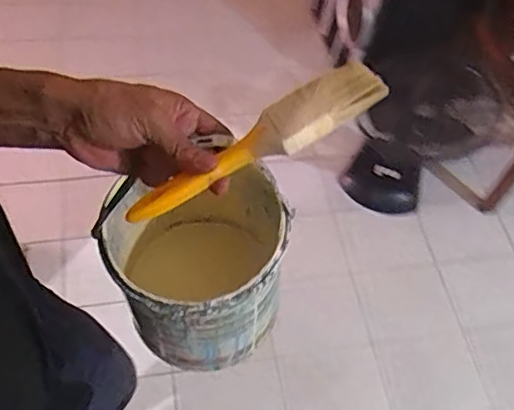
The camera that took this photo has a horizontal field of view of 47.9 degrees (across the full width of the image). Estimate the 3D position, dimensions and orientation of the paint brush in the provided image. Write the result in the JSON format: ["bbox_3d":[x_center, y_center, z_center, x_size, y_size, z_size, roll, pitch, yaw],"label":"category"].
[{"bbox_3d":[-0.006,-0.044,0.426,0.205,0.017,0.046,-30,66,9],"label":"paint brush"}]

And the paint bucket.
[{"bbox_3d":[-0.064,0.062,0.614,0.174,0.179,0.181,1,62,-3],"label":"paint bucket"}]

